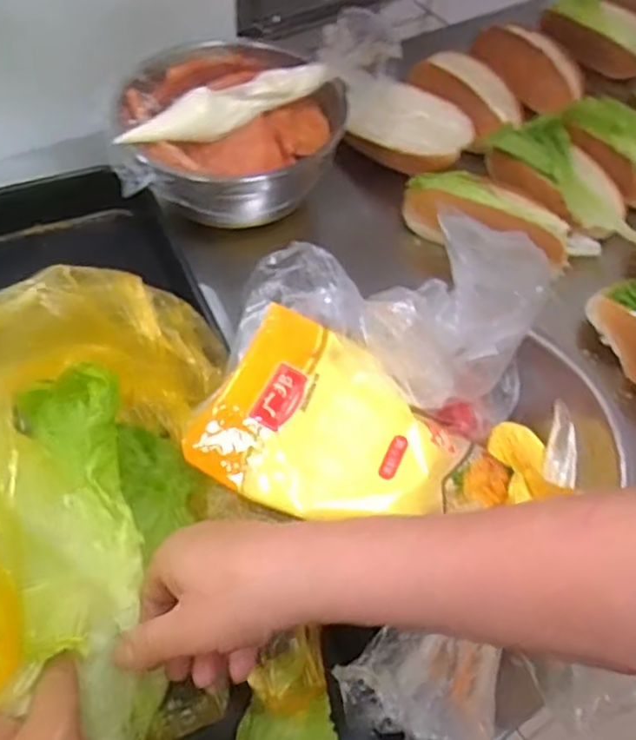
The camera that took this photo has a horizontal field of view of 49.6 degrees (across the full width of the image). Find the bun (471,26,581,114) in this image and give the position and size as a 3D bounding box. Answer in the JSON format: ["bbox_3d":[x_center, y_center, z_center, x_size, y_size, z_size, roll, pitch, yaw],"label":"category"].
[{"bbox_3d":[0.253,-0.362,0.827,0.042,0.065,0.140,-37,64,-27],"label":"bun"}]

